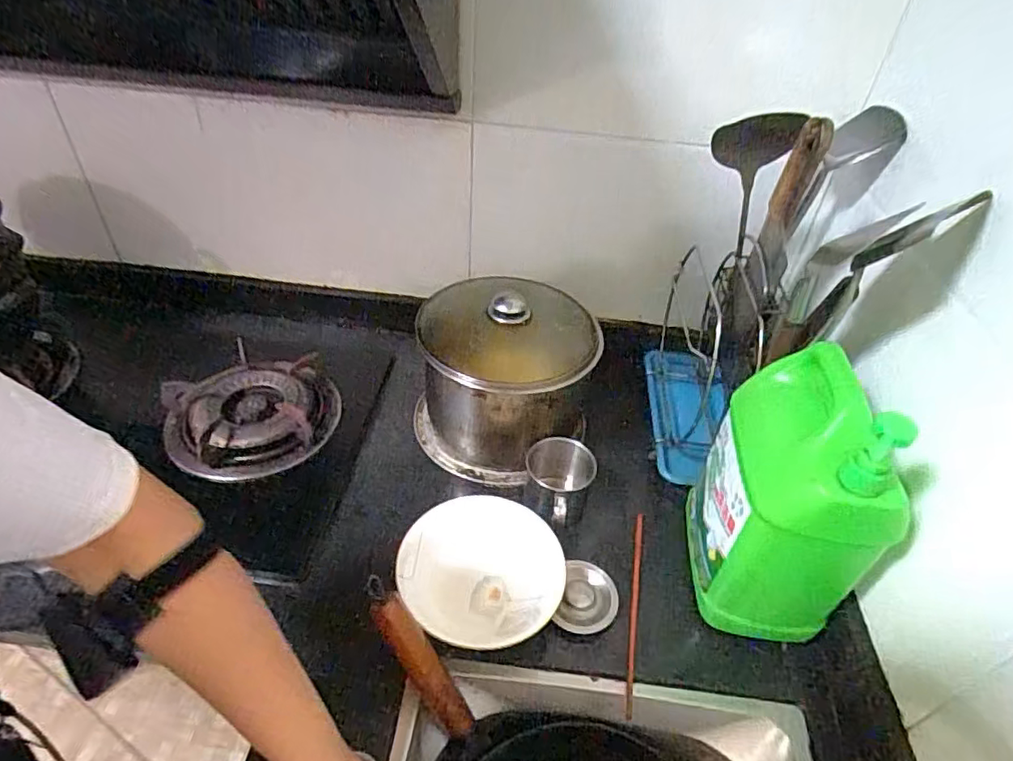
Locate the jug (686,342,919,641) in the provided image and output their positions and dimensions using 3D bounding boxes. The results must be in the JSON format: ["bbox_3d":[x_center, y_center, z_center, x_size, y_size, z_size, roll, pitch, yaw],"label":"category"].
[{"bbox_3d":[0.276,0.103,0.579,0.115,0.278,0.163,8,41,3],"label":"jug"}]

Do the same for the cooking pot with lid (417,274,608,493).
[{"bbox_3d":[-0.003,-0.006,0.782,0.219,0.220,0.204,3,41,-2],"label":"cooking pot with lid"}]

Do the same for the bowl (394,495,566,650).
[{"bbox_3d":[-0.027,0.213,0.638,0.163,0.072,0.171,3,41,-2],"label":"bowl"}]

